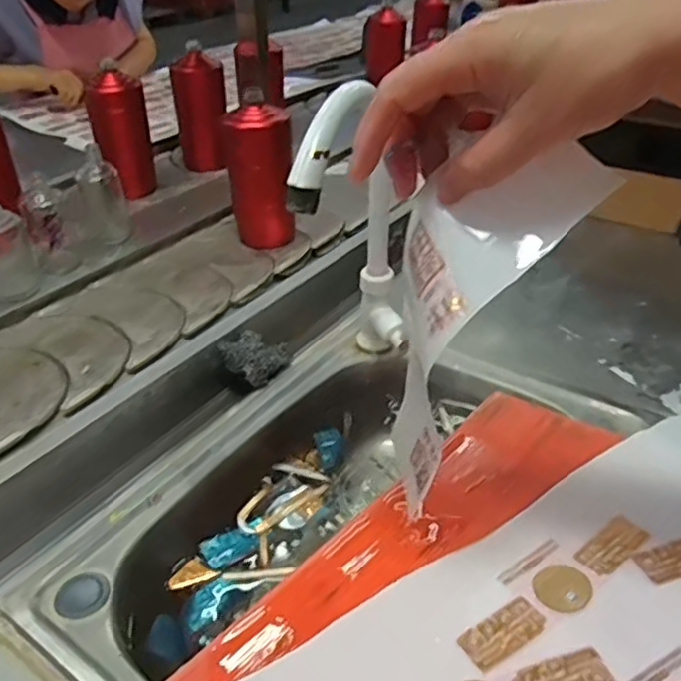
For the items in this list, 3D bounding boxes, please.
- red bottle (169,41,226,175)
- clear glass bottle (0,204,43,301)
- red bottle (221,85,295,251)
[{"bbox_3d":[-0.218,-0.367,1.055,0.077,0.176,0.077,-27,44,-32],"label":"red bottle"},{"bbox_3d":[-0.381,-0.101,0.742,0.060,0.111,0.059,-19,40,-24],"label":"clear glass bottle"},{"bbox_3d":[-0.101,-0.210,0.838,0.083,0.176,0.077,-5,36,-7],"label":"red bottle"}]

